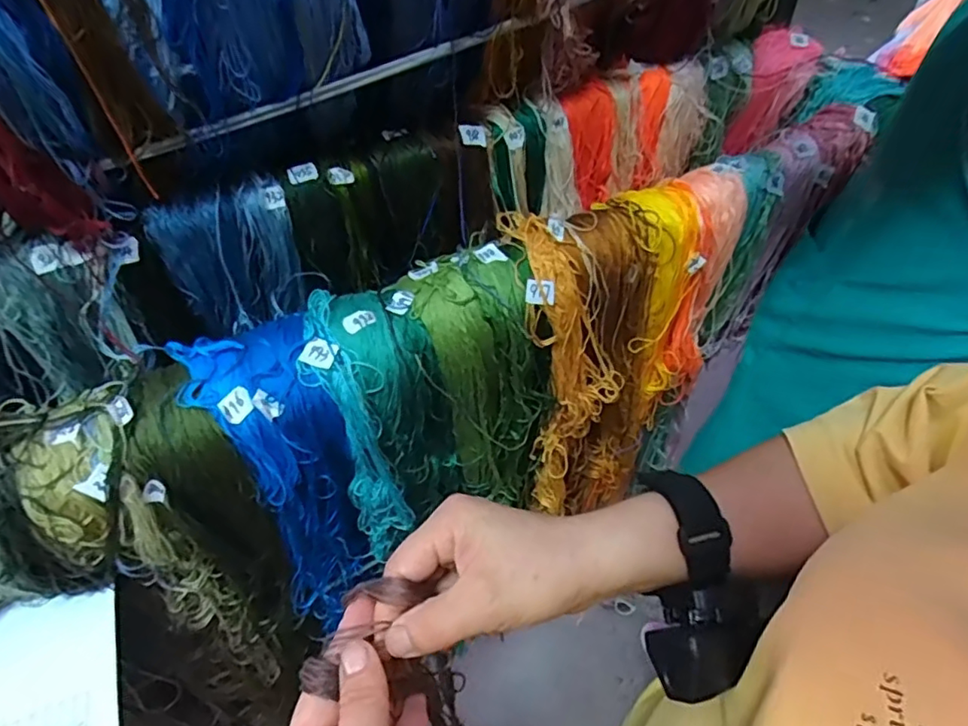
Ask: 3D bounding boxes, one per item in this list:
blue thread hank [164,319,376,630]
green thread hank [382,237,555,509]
[{"bbox_3d":[-0.157,0.100,0.498,0.092,0.279,0.120,-23,50,-19],"label":"blue thread hank"},{"bbox_3d":[-0.005,0.030,0.552,0.108,0.274,0.108,-23,50,-19],"label":"green thread hank"}]

